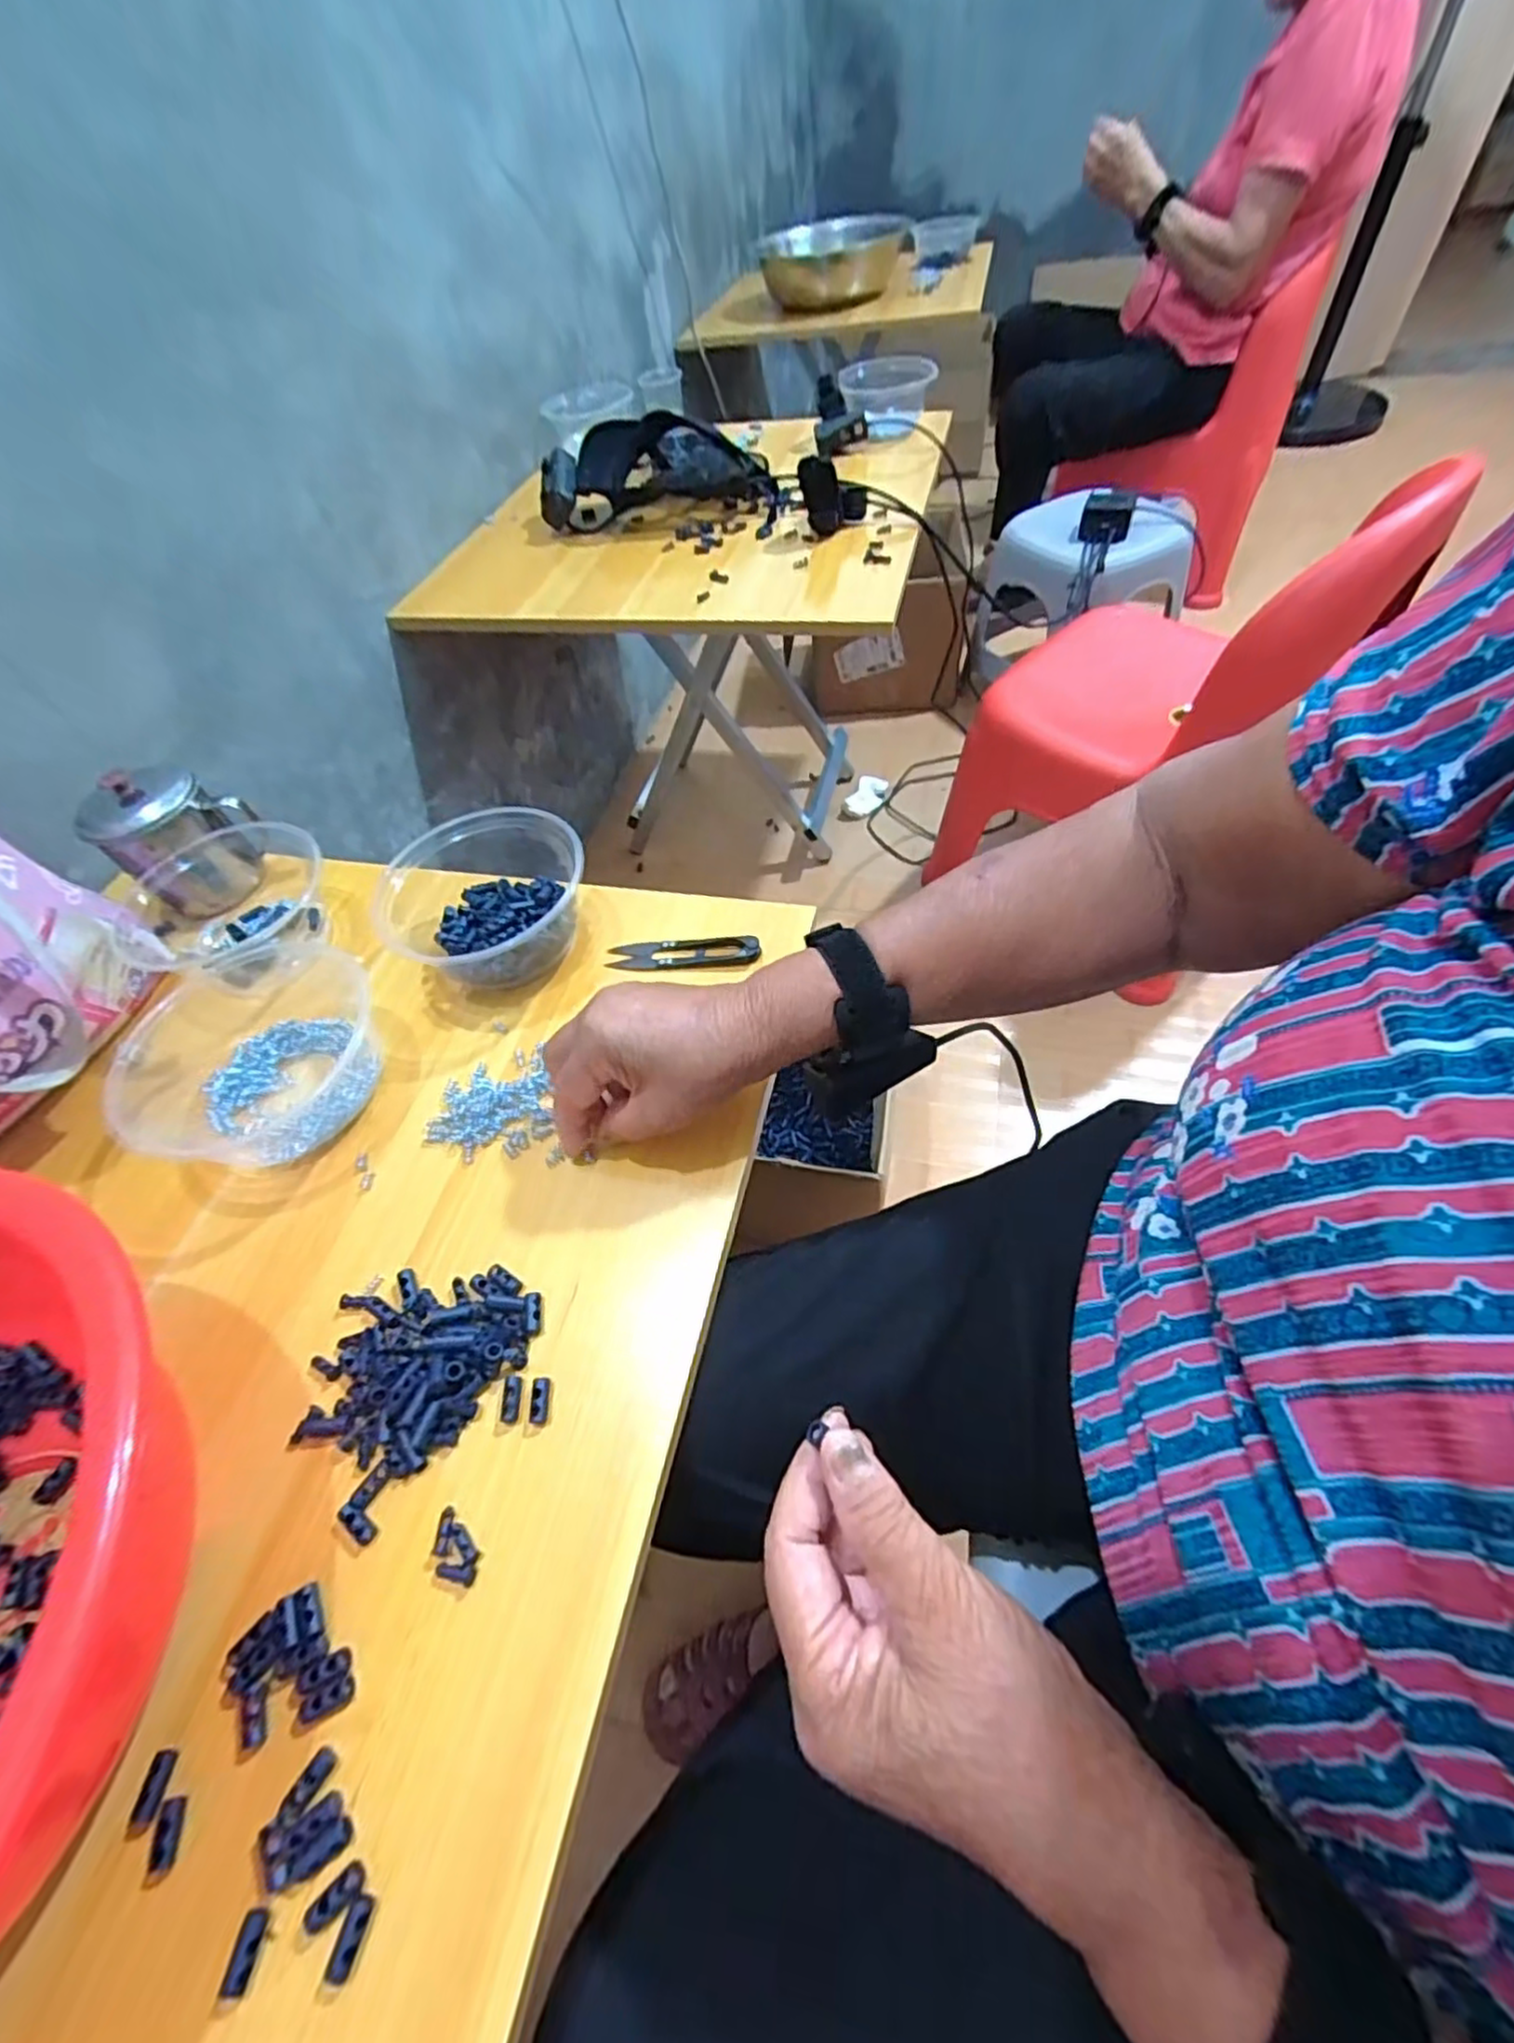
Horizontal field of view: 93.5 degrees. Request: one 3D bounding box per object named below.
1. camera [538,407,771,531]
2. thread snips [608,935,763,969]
[{"bbox_3d":[-0.130,-0.688,0.886,0.279,0.085,0.146,-8,54,1],"label":"camera"},{"bbox_3d":[-0.049,-0.047,0.470,0.102,0.019,0.025,2,56,6],"label":"thread snips"}]

